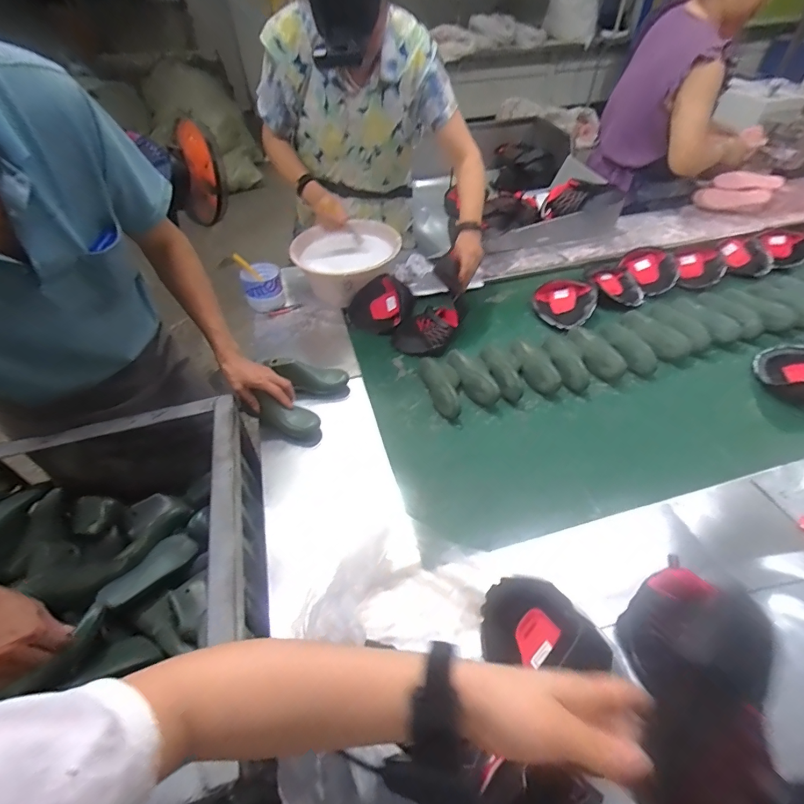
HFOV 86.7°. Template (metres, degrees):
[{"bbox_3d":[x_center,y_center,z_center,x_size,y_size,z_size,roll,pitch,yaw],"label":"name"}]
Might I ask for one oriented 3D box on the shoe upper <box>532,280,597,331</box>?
[{"bbox_3d":[0.449,-0.277,1.185,0.157,0.056,0.176,20,51,20],"label":"shoe upper"}]

